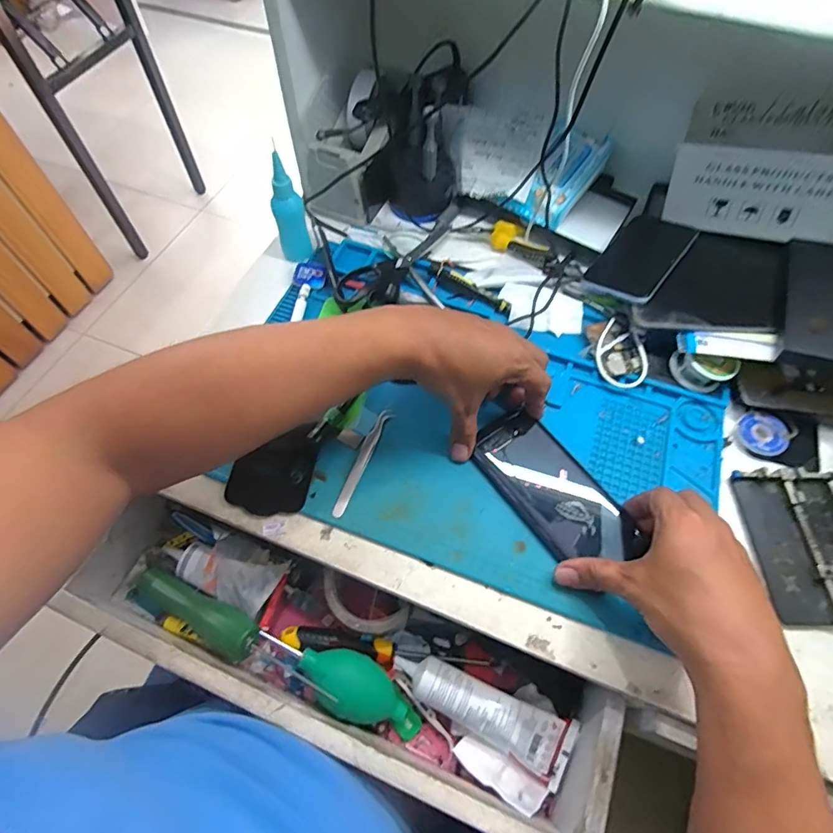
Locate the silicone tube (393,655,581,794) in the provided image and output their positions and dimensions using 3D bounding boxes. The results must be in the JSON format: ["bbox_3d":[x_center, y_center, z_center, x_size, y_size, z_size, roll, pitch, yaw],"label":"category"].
[{"bbox_3d":[0.059,0.251,0.418,0.160,0.024,0.047,26,64,13],"label":"silicone tube"}]

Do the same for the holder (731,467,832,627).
[{"bbox_3d":[0.335,0.107,0.410,0.092,0.013,0.128,0,61,0],"label":"holder"}]

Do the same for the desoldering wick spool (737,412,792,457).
[{"bbox_3d":[0.335,0.016,0.464,0.048,0.007,0.043,-32,66,-16],"label":"desoldering wick spool"}]

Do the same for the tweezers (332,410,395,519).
[{"bbox_3d":[-0.050,0.042,0.443,0.013,0.010,0.107,21,63,11],"label":"tweezers"}]

